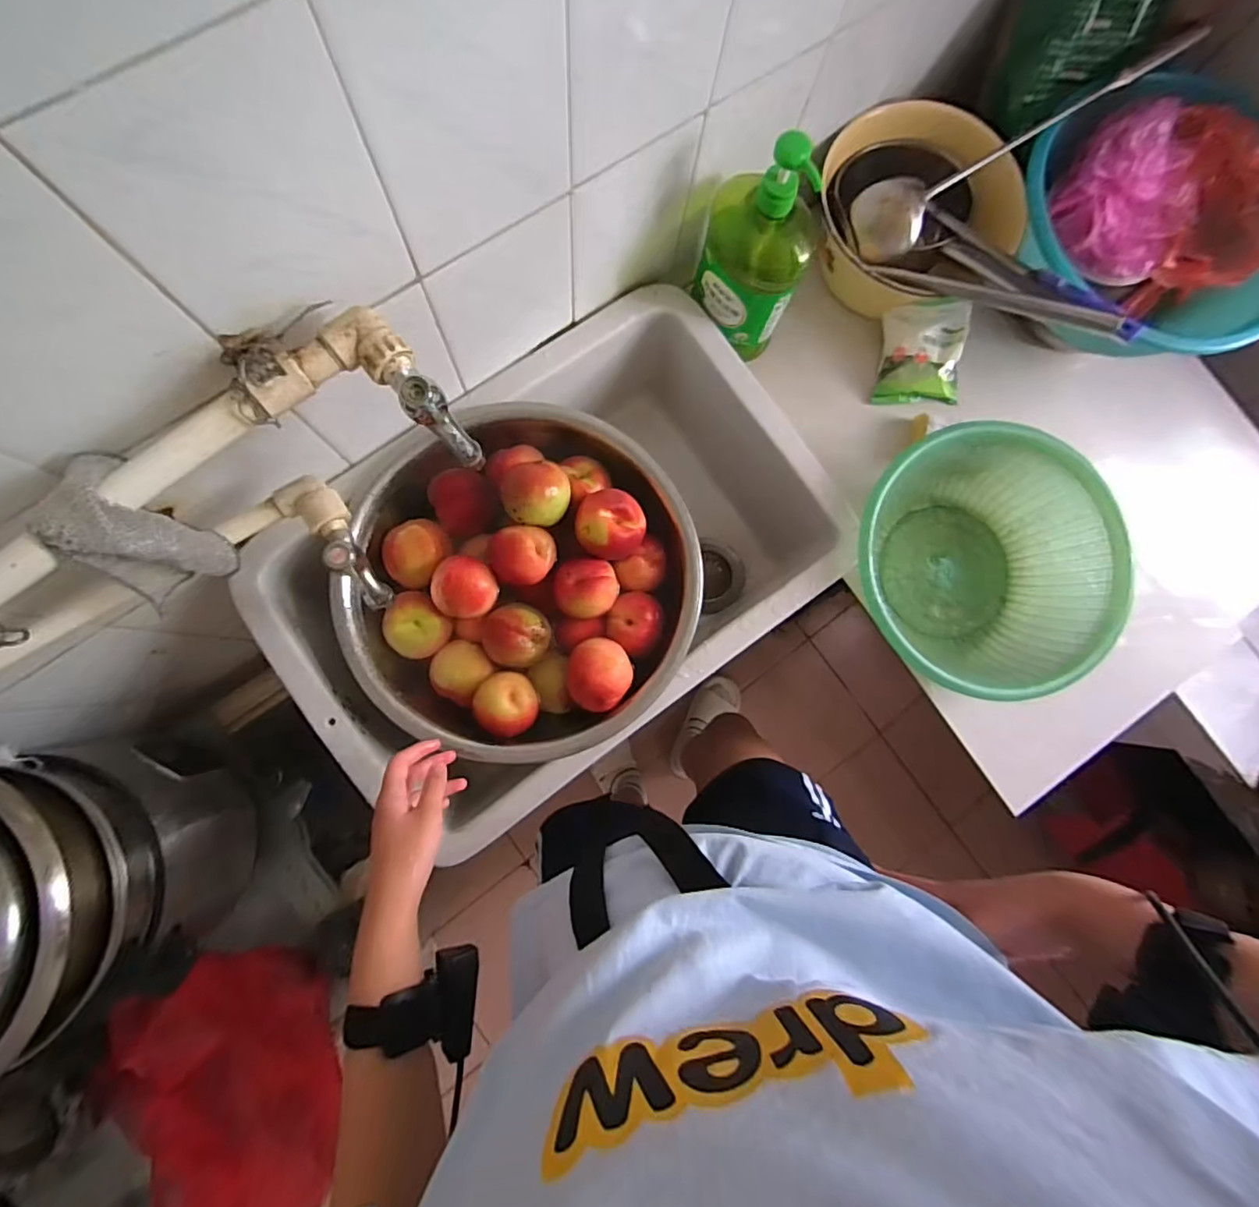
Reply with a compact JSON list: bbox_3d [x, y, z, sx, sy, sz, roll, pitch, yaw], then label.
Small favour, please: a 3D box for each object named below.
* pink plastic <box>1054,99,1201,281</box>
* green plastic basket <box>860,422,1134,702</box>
[{"bbox_3d":[0.581,-0.473,0.655,0.130,0.092,0.155,-41,88,-8],"label":"pink plastic"},{"bbox_3d":[0.398,-0.044,0.662,0.270,0.124,0.286,1,83,-5],"label":"green plastic basket"}]

